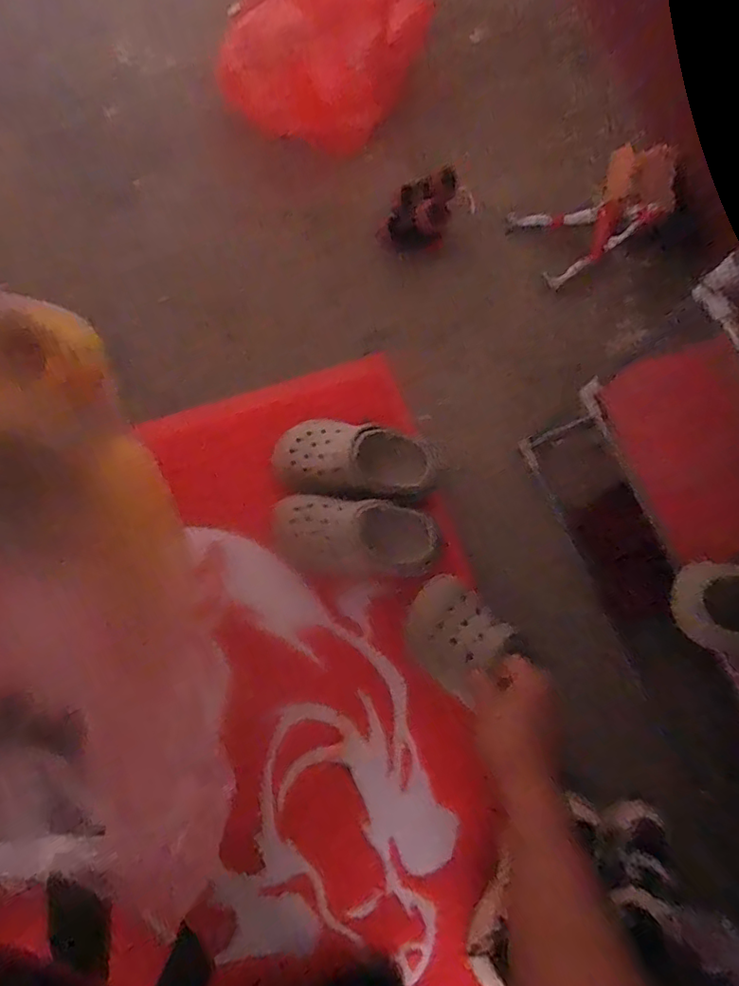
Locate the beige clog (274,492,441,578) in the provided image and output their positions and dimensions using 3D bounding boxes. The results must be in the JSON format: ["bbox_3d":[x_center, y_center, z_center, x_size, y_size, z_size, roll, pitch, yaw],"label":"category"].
[{"bbox_3d":[-0.017,0.051,0.621,0.181,0.057,0.085,8,77,-3],"label":"beige clog"}]

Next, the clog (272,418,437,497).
[{"bbox_3d":[-0.020,-0.035,0.643,0.174,0.061,0.087,4,77,-4],"label":"clog"}]

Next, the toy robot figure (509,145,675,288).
[{"bbox_3d":[0.316,-0.388,0.757,0.235,0.076,0.131,-27,81,-10],"label":"toy robot figure"}]

